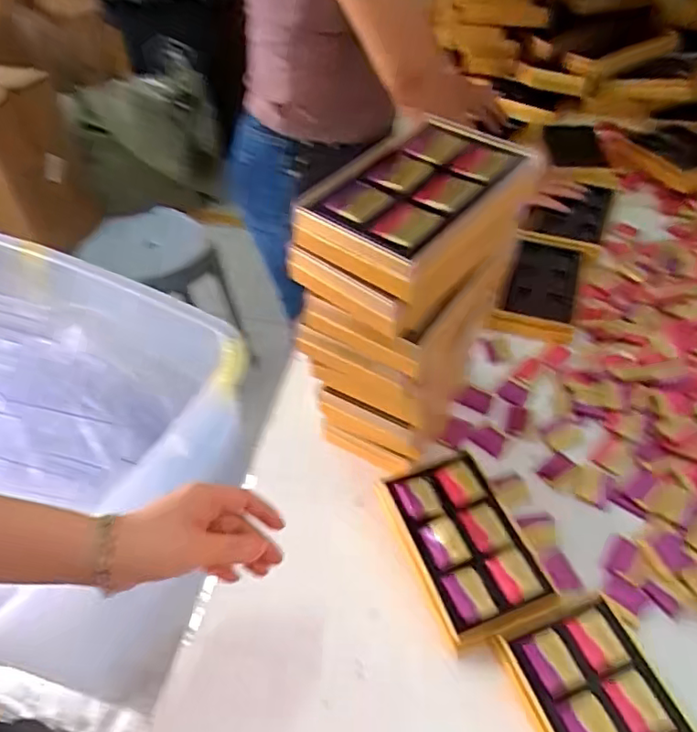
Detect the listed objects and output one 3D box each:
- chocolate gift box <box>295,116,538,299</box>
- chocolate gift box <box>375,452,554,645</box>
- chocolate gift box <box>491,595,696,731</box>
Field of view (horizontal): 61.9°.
[{"bbox_3d":[0.055,-0.129,0.436,0.118,0.033,0.174,29,55,25],"label":"chocolate gift box"},{"bbox_3d":[0.104,0.164,0.546,0.093,0.034,0.157,-18,50,-13],"label":"chocolate gift box"},{"bbox_3d":[0.198,0.266,0.435,0.108,0.019,0.164,-17,50,-12],"label":"chocolate gift box"}]

